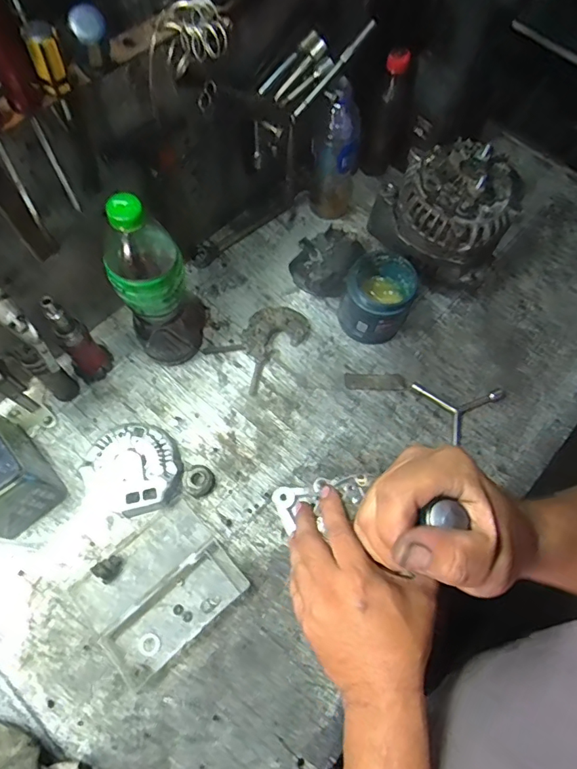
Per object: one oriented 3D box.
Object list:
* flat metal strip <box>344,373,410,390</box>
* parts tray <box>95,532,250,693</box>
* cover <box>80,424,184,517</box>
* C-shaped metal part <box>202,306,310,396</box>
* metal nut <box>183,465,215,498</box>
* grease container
[{"bbox_3d":[0.122,-0.004,0.671,0.086,0.005,0.025,2,67,-3],"label":"flat metal strip"},{"bbox_3d":[-0.125,0.254,0.538,0.160,0.026,0.067,-39,75,-18],"label":"parts tray"},{"bbox_3d":[-0.186,0.103,0.591,0.110,0.037,0.104,29,68,8],"label":"cover"},{"bbox_3d":[-0.034,-0.063,0.669,0.134,0.026,0.087,-41,75,-18],"label":"C-shaped metal part"},{"bbox_3d":[-0.112,0.121,0.600,0.035,0.019,0.036,1,67,-4],"label":"metal nut"},{"bbox_3d":[0.123,-0.118,0.665,0.085,0.102,0.092,1,67,-4],"label":"grease container"}]

